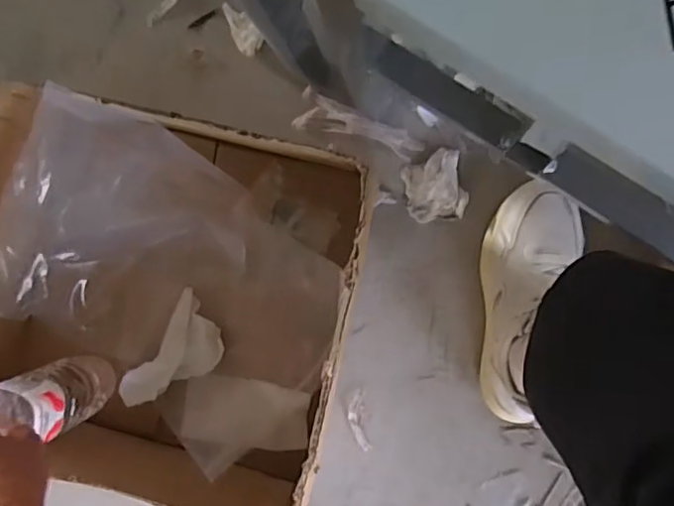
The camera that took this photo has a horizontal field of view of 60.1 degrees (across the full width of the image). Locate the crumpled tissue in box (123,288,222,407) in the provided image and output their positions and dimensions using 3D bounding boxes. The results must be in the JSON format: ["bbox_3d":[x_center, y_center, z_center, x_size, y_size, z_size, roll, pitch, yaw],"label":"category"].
[{"bbox_3d":[-0.172,0.114,0.630,0.071,0.050,0.130,32,96,2],"label":"crumpled tissue in box"}]

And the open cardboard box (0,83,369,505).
[{"bbox_3d":[-0.189,0.050,0.597,0.394,0.158,0.359,14,95,4],"label":"open cardboard box"}]

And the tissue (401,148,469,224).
[{"bbox_3d":[0.107,-0.072,0.638,0.063,0.018,0.074,-11,93,5],"label":"tissue"}]

